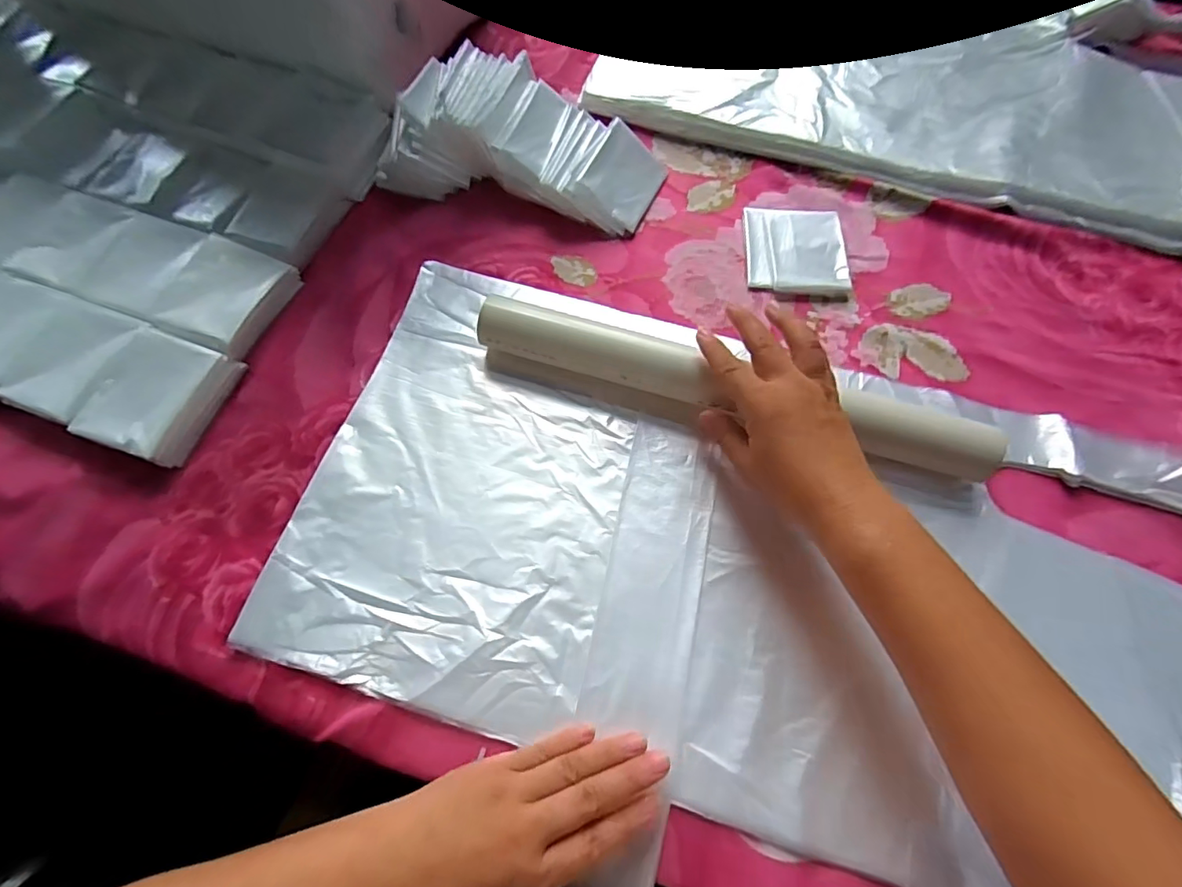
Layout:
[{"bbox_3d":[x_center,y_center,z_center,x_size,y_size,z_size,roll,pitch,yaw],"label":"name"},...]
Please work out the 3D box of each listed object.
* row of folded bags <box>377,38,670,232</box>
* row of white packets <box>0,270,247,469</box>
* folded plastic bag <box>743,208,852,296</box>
[{"bbox_3d":[-0.061,-0.267,0.452,0.244,0.055,0.130,16,69,7],"label":"row of folded bags"},{"bbox_3d":[-0.477,-0.094,0.394,0.424,0.039,0.096,18,69,8],"label":"row of white packets"},{"bbox_3d":[0.173,-0.165,0.438,0.080,0.011,0.085,2,68,2],"label":"folded plastic bag"}]

